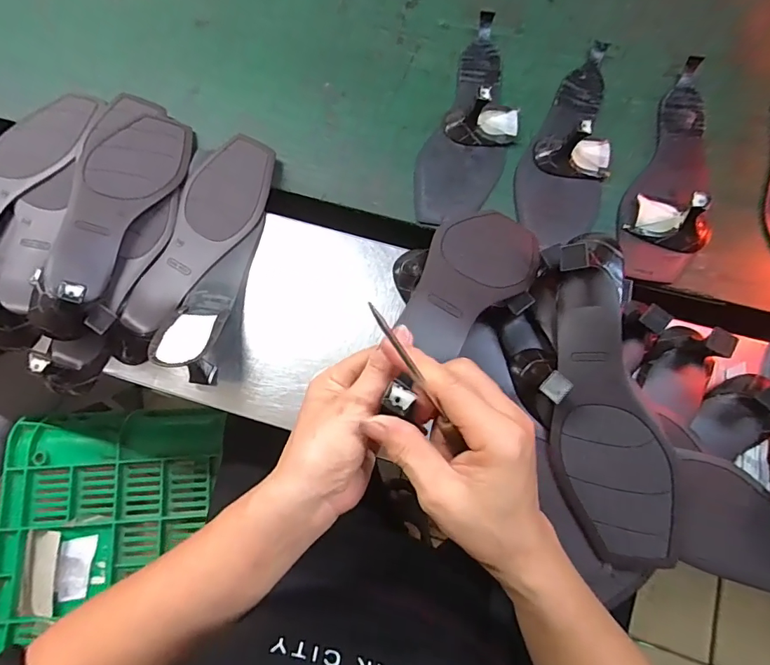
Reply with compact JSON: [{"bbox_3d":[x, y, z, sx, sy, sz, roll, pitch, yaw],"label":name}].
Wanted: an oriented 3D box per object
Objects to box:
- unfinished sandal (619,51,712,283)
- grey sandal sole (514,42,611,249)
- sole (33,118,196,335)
[{"bbox_3d":[0.307,-0.173,0.448,0.086,0.045,0.260,21,77,6],"label":"unfinished sandal"},{"bbox_3d":[0.199,-0.202,0.460,0.089,0.044,0.261,21,77,6],"label":"grey sandal sole"},{"bbox_3d":[-0.259,-0.120,0.429,0.077,0.077,0.260,12,76,4],"label":"sole"}]

